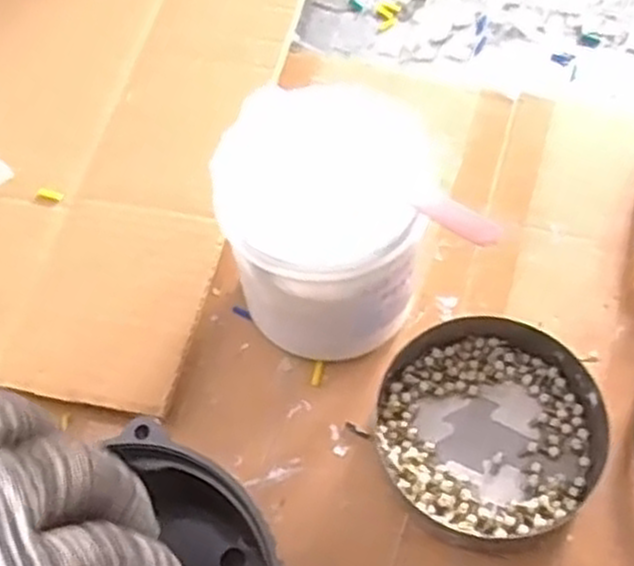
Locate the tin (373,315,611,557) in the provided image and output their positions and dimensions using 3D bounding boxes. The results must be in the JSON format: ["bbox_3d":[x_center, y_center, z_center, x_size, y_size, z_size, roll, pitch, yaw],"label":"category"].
[{"bbox_3d":[0.082,0.069,0.382,0.105,0.022,0.103,-1,59,1],"label":"tin"}]

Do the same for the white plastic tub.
[{"bbox_3d":[0.006,-0.019,0.386,0.096,0.108,0.102,-2,61,3],"label":"white plastic tub"}]

